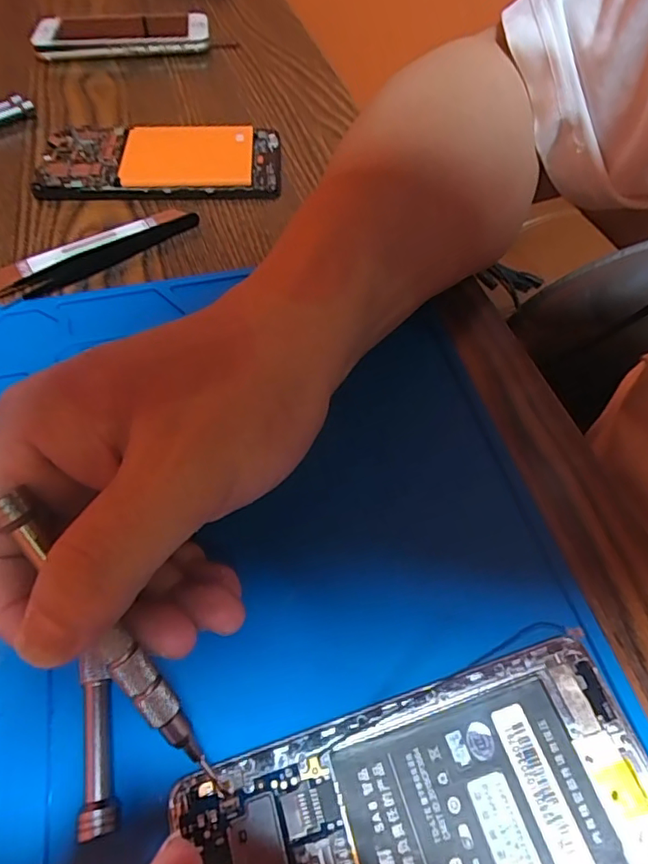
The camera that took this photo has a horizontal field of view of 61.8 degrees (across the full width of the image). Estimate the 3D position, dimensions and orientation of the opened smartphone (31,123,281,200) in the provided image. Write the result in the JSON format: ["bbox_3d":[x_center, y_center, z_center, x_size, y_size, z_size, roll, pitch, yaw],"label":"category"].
[{"bbox_3d":[-0.102,-0.174,0.345,0.146,0.011,0.067,-1,57,-2],"label":"opened smartphone"}]

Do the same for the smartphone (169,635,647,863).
[{"bbox_3d":[0.034,0.115,0.158,0.136,0.011,0.069,-15,58,-11],"label":"smartphone"}]

